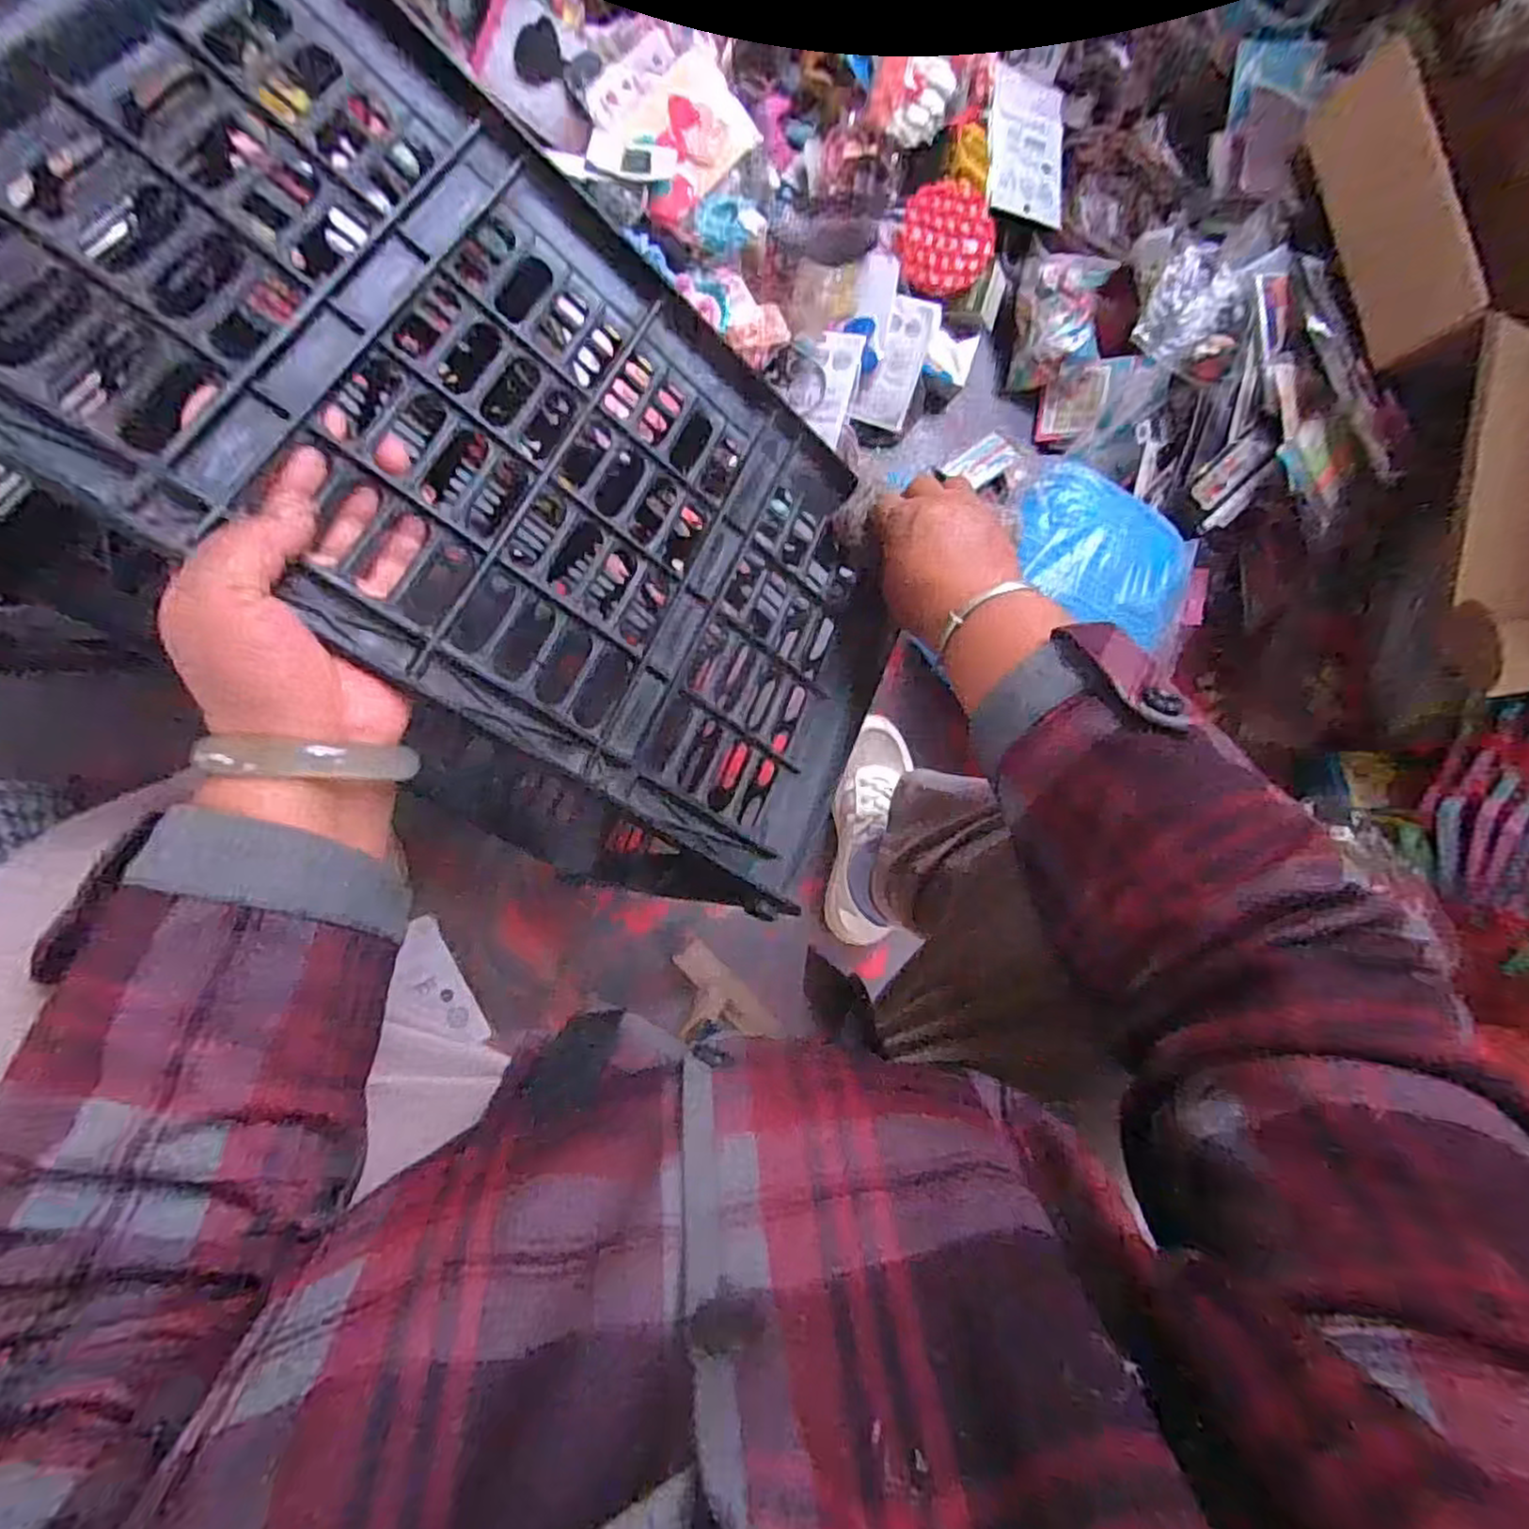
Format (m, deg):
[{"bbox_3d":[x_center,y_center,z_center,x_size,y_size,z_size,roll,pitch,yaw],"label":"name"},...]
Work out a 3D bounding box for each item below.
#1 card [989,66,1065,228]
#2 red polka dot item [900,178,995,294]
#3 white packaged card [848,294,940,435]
[{"bbox_3d":[0.276,-0.654,0.746,0.100,0.012,0.167,6,83,-24],"label":"card"},{"bbox_3d":[0.185,-0.537,0.727,0.093,0.029,0.096,4,88,-9],"label":"red polka dot item"},{"bbox_3d":[0.140,-0.425,0.754,0.064,0.004,0.127,16,107,-21],"label":"white packaged card"}]

